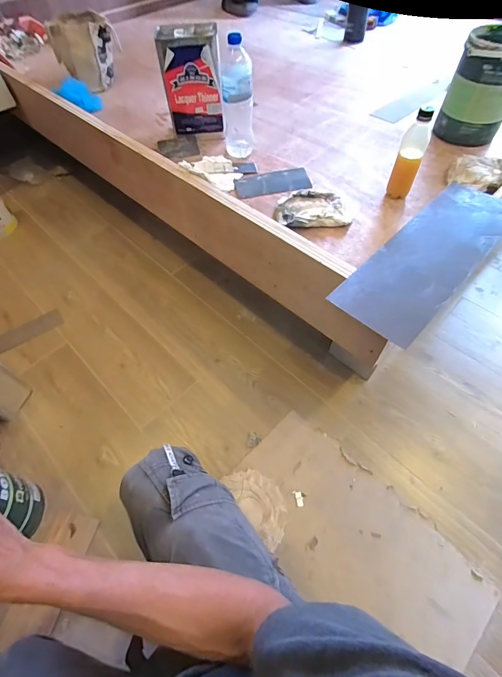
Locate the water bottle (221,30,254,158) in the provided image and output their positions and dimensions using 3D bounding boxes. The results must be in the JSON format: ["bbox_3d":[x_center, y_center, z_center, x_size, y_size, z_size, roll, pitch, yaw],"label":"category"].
[{"bbox_3d":[-0.032,-0.604,0.853,0.087,0.240,0.080,-4,56,-1],"label":"water bottle"}]

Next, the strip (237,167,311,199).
[{"bbox_3d":[0.056,-0.402,0.864,0.190,0.010,0.091,-13,57,-6],"label":"strip"}]

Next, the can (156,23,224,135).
[{"bbox_3d":[-0.158,-0.696,0.919,0.150,0.225,0.107,-4,56,-1],"label":"can"}]

